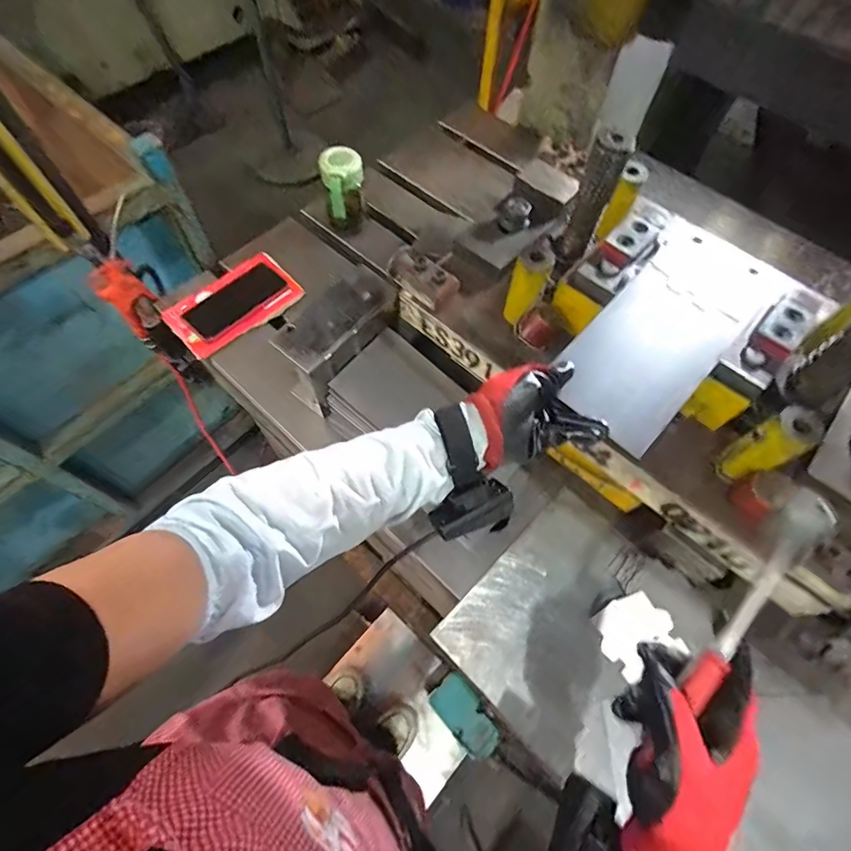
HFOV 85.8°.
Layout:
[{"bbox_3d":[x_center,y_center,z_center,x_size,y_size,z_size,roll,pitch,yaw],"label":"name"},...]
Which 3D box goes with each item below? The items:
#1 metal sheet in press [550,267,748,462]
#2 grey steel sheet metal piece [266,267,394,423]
[{"bbox_3d":[0.222,-0.073,0.467,0.120,0.005,0.194,41,74,17],"label":"metal sheet in press"},{"bbox_3d":[-0.115,-0.108,0.629,0.072,0.140,0.167,39,68,16],"label":"grey steel sheet metal piece"}]

